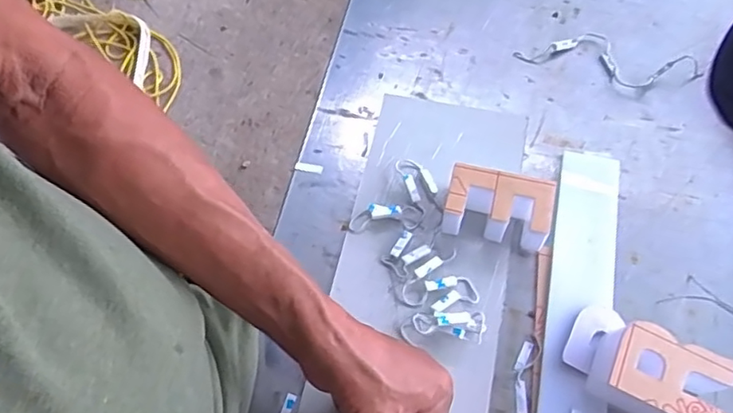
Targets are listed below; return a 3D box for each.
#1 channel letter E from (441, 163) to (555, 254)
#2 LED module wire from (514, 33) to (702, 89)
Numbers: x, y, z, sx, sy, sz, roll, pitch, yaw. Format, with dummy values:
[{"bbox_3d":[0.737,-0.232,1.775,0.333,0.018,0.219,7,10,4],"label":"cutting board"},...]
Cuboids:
[{"bbox_3d":[0.108,0.002,0.494,0.082,0.045,0.046,13,64,8],"label":"channel letter E"},{"bbox_3d":[0.241,-0.148,0.590,0.166,0.013,0.053,20,66,11],"label":"LED module wire"}]

